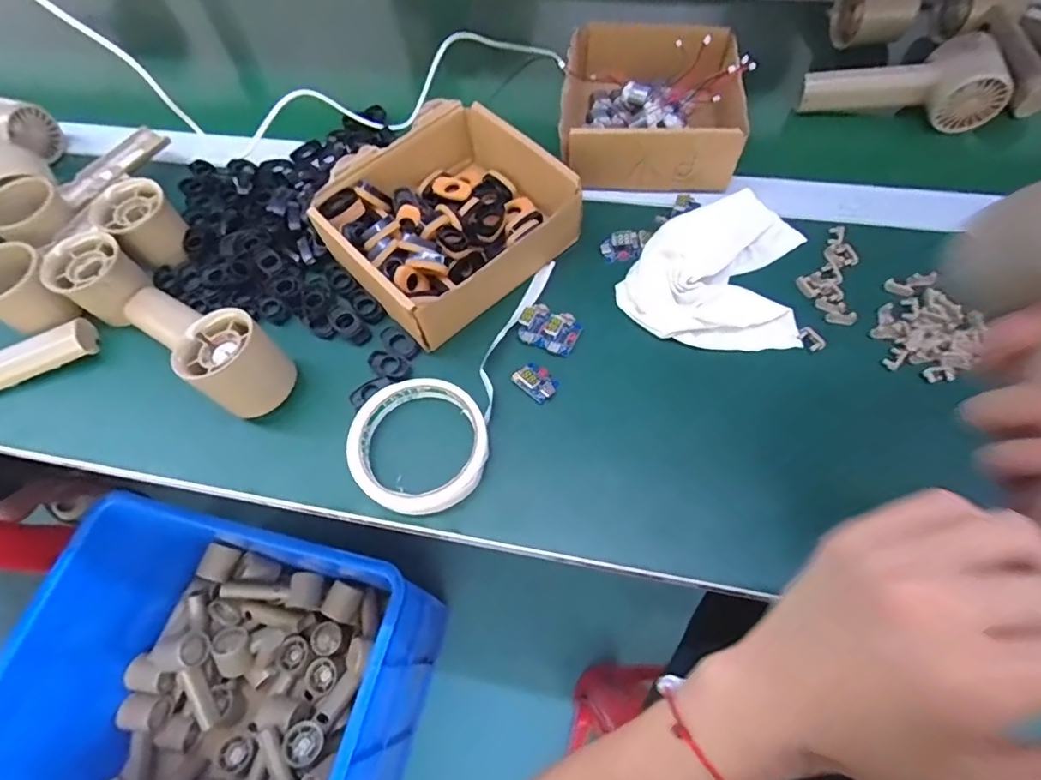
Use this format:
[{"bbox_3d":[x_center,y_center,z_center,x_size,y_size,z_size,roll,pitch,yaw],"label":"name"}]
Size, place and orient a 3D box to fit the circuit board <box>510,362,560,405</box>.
[{"bbox_3d":[0.011,-0.008,0.379,0.023,0.010,0.030,-42,68,-17],"label":"circuit board"}]

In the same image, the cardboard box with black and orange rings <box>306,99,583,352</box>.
[{"bbox_3d":[-0.059,-0.142,0.427,0.177,0.054,0.175,-39,67,-16],"label":"cardboard box with black and orange rings"}]

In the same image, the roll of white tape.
[{"bbox_3d":[-0.069,0.036,0.360,0.090,0.013,0.096,-1,62,3],"label":"roll of white tape"}]

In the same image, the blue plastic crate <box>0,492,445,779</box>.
[{"bbox_3d":[-0.454,0.547,0.756,0.497,0.315,0.535,11,64,9],"label":"blue plastic crate"}]

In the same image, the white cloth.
[{"bbox_3d":[0.152,-0.100,0.422,0.131,0.023,0.147,10,63,8],"label":"white cloth"}]

